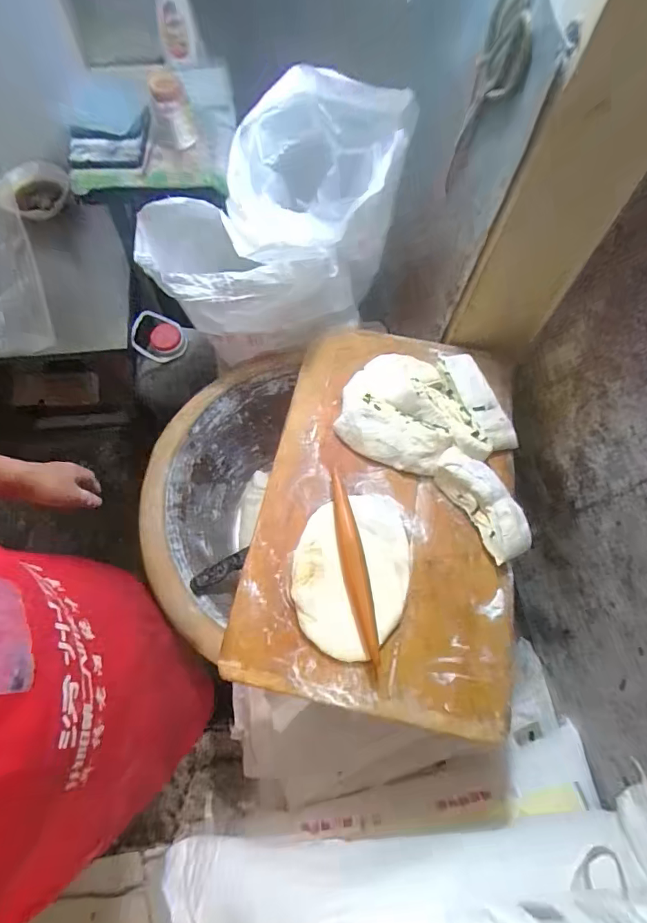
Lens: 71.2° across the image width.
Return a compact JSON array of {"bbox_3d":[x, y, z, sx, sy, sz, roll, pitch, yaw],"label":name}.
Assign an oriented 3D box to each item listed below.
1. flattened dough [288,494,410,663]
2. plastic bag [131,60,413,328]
[{"bbox_3d":[0.043,0.164,0.670,0.178,0.017,0.233,-4,68,-3],"label":"flattened dough"},{"bbox_3d":[-0.079,-0.385,0.754,0.425,0.338,0.222,-13,69,-6],"label":"plastic bag"}]

